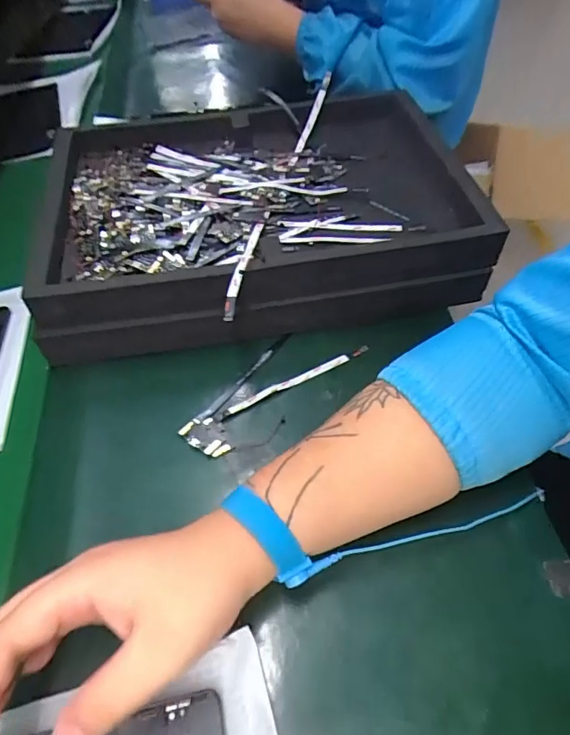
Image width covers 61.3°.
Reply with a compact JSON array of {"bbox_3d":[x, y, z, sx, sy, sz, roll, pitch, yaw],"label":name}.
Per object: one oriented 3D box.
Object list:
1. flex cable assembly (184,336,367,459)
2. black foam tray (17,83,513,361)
[{"bbox_3d":[-0.010,0.016,0.430,0.066,0.007,0.176,35,62,28],"label":"flex cable assembly"},{"bbox_3d":[-0.027,-0.174,0.527,0.428,0.083,0.331,-10,52,-2],"label":"black foam tray"}]

